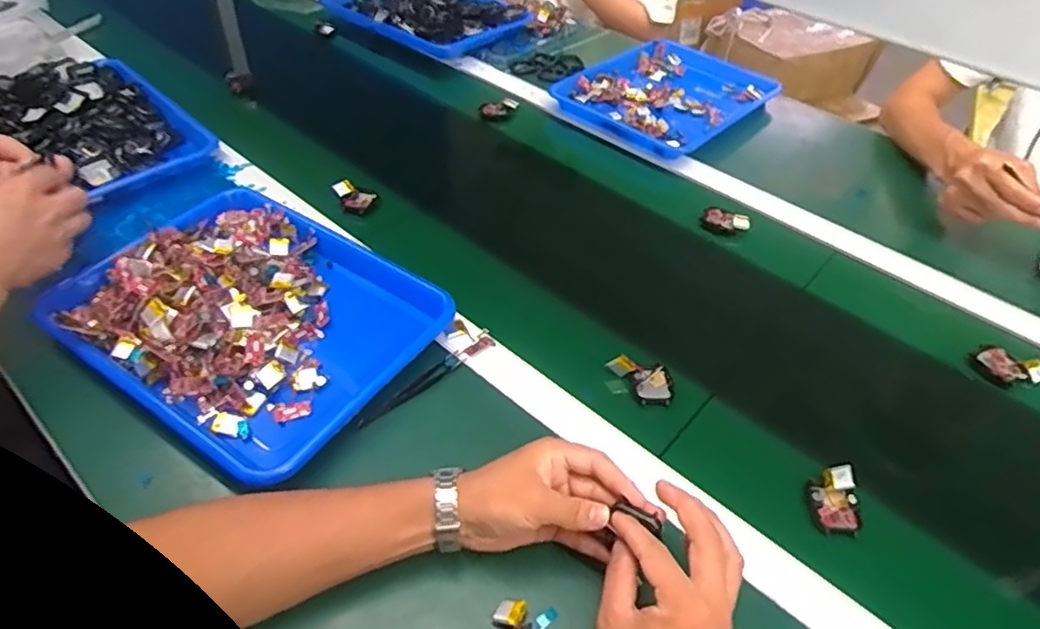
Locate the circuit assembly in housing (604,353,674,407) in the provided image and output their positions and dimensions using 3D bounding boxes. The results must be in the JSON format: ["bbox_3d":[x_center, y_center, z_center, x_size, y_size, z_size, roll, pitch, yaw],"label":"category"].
[{"bbox_3d":[0.120,0.060,0.597,0.042,0.018,0.063,-28,54,-27],"label":"circuit assembly in housing"}]

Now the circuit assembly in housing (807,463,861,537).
[{"bbox_3d":[0.258,0.150,0.513,0.036,0.025,0.051,8,46,3],"label":"circuit assembly in housing"}]

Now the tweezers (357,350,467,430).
[{"bbox_3d":[-0.096,0.069,0.579,0.015,0.009,0.118,34,53,26],"label":"tweezers"}]

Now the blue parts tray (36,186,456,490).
[{"bbox_3d":[-0.260,-0.007,0.607,0.332,0.042,0.257,26,50,20],"label":"blue parts tray"}]

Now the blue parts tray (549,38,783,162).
[{"bbox_3d":[0.240,-0.352,1.000,0.255,0.032,0.329,33,52,25],"label":"blue parts tray"}]

